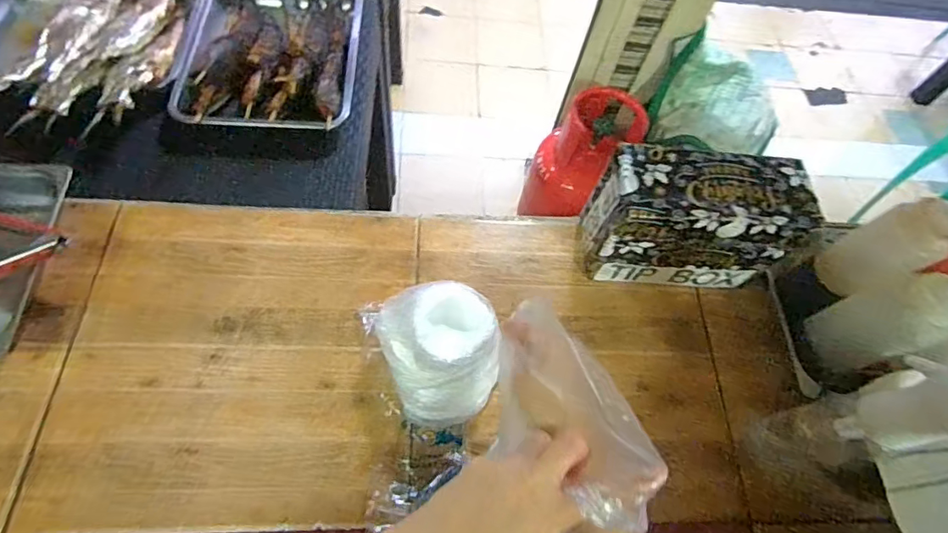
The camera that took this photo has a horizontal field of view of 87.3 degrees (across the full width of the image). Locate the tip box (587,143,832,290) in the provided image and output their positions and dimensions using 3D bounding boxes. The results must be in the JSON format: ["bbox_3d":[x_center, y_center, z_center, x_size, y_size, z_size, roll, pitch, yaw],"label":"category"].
[{"bbox_3d":[0.272,-0.054,0.640,0.233,0.166,0.105,1,64,-6],"label":"tip box"}]

